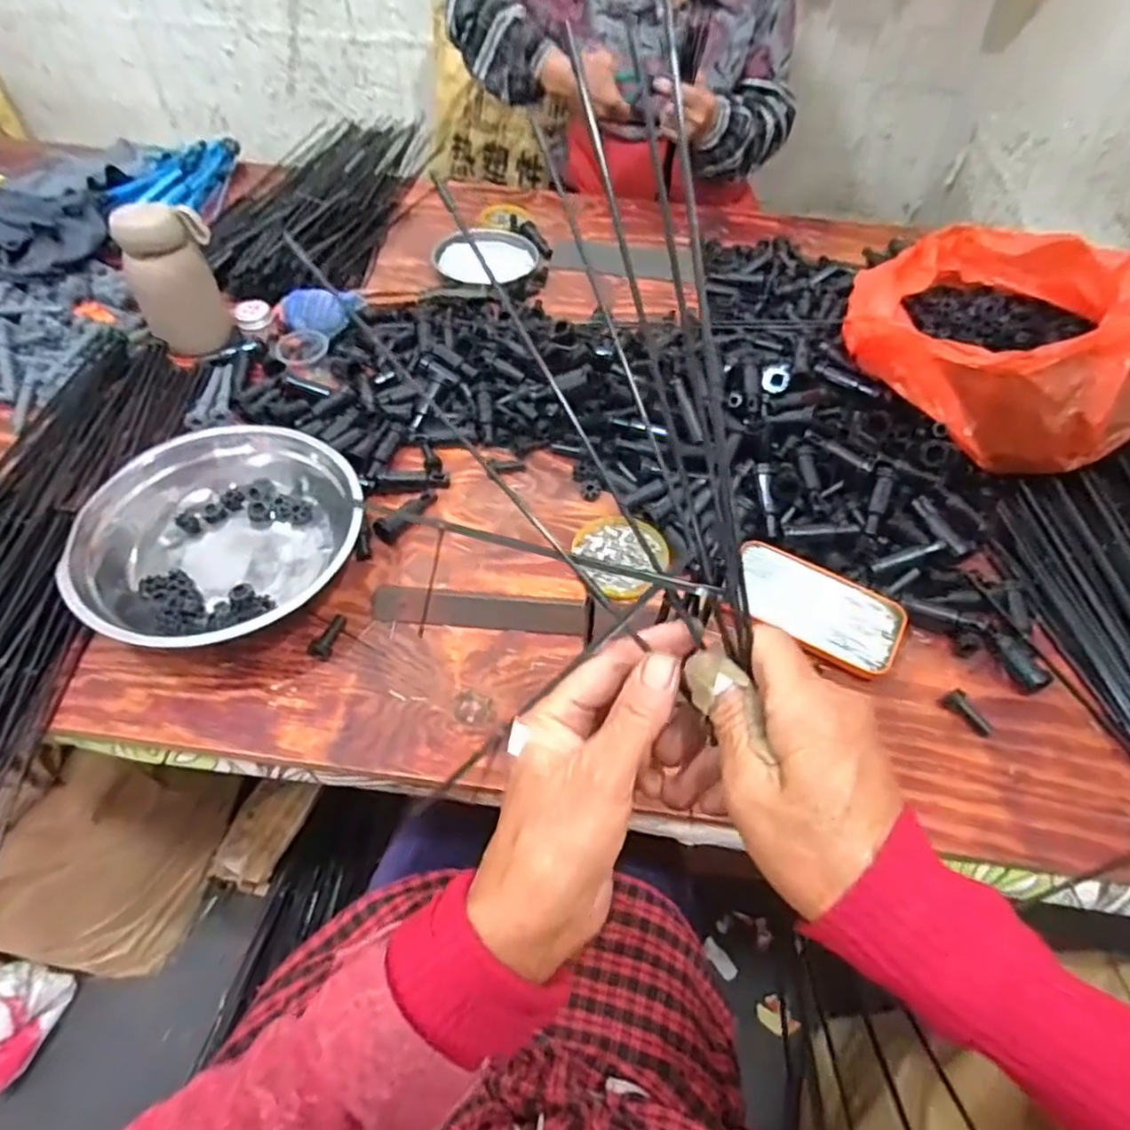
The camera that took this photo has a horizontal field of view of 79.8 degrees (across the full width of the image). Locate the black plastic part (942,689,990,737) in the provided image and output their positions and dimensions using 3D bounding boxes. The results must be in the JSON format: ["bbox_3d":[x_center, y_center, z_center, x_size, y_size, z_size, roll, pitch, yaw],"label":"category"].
[{"bbox_3d":[0.314,0.113,0.521,0.014,0.014,0.038,-31,60,-24],"label":"black plastic part"}]

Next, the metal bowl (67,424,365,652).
[{"bbox_3d":[-0.276,-0.020,0.551,0.213,0.075,0.203,2,53,-2],"label":"metal bowl"}]

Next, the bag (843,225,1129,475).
[{"bbox_3d":[0.428,-0.218,0.659,0.265,0.117,0.284,-37,63,-27],"label":"bag"}]

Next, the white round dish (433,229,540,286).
[{"bbox_3d":[-0.112,-0.411,0.901,0.142,0.032,0.113,32,58,20],"label":"white round dish"}]

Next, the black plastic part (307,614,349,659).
[{"bbox_3d":[-0.189,0.055,0.539,0.018,0.008,0.041,14,53,8],"label":"black plastic part"}]

